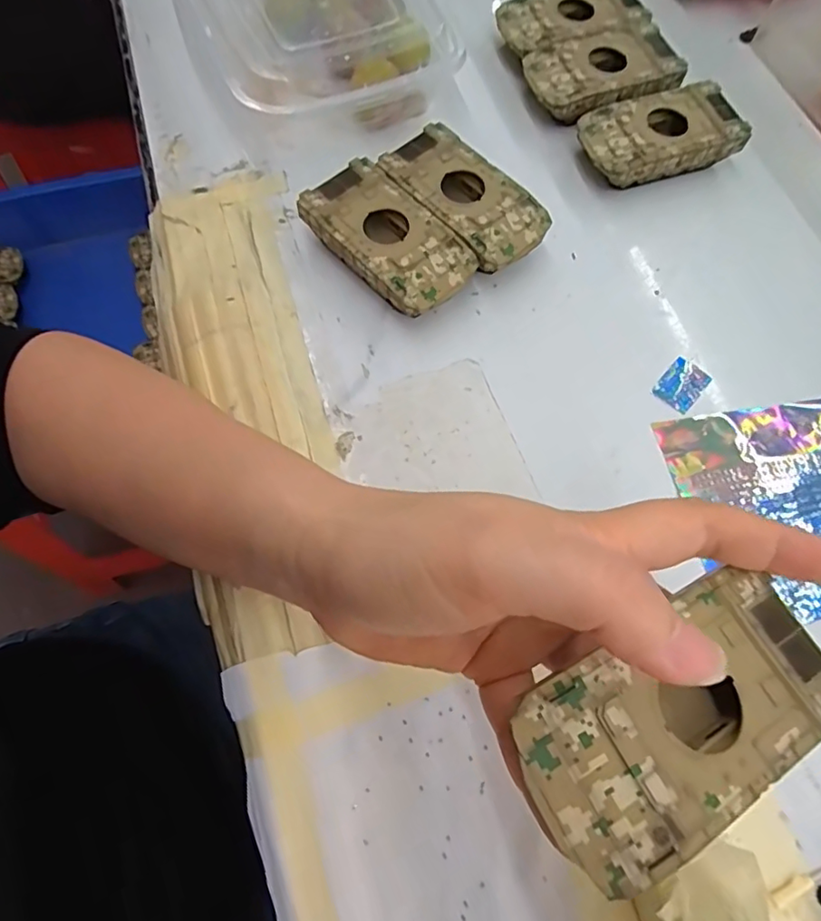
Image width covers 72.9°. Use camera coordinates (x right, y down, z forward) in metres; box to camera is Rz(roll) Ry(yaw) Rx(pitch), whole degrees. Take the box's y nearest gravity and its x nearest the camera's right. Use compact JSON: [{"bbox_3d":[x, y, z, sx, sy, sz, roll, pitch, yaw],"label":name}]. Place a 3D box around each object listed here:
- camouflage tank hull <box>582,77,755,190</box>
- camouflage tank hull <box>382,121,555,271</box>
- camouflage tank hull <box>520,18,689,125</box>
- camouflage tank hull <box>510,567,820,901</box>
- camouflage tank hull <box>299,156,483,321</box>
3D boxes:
[{"bbox_3d":[0.150,-0.197,0.343,0.093,0.026,0.051,-16,70,-7],"label":"camouflage tank hull"},{"bbox_3d":[0.031,-0.145,0.318,0.050,0.028,0.095,-38,74,-15],"label":"camouflage tank hull"},{"bbox_3d":[0.124,-0.245,0.360,0.095,0.024,0.057,-23,71,-10],"label":"camouflage tank hull"},{"bbox_3d":[0.074,0.071,0.157,0.093,0.018,0.049,-21,70,-19],"label":"camouflage tank hull"},{"bbox_3d":[-0.012,-0.117,0.306,0.051,0.027,0.094,-40,74,-15],"label":"camouflage tank hull"}]

